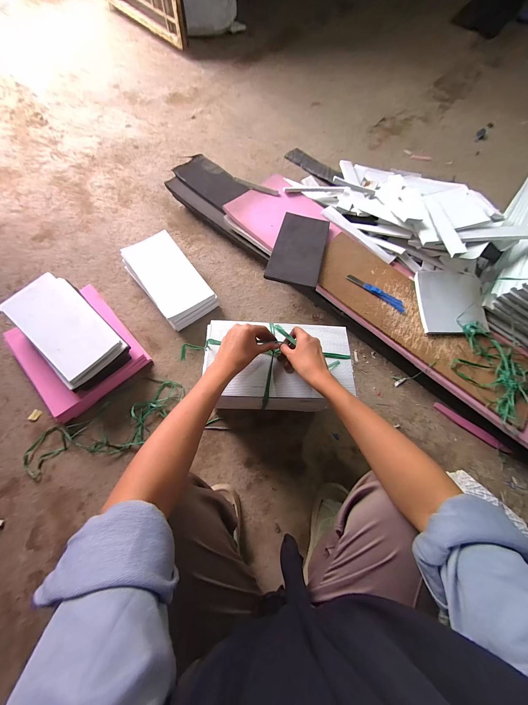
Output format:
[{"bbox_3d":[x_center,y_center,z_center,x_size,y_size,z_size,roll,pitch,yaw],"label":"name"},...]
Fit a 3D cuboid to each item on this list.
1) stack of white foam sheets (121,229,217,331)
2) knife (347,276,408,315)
[{"bbox_3d":[-0.286,-0.219,0.751,0.156,0.086,0.285,-37,75,-15],"label":"stack of white foam sheets"},{"bbox_3d":[0.332,-0.177,0.725,0.195,0.019,0.031,34,71,9],"label":"knife"}]

